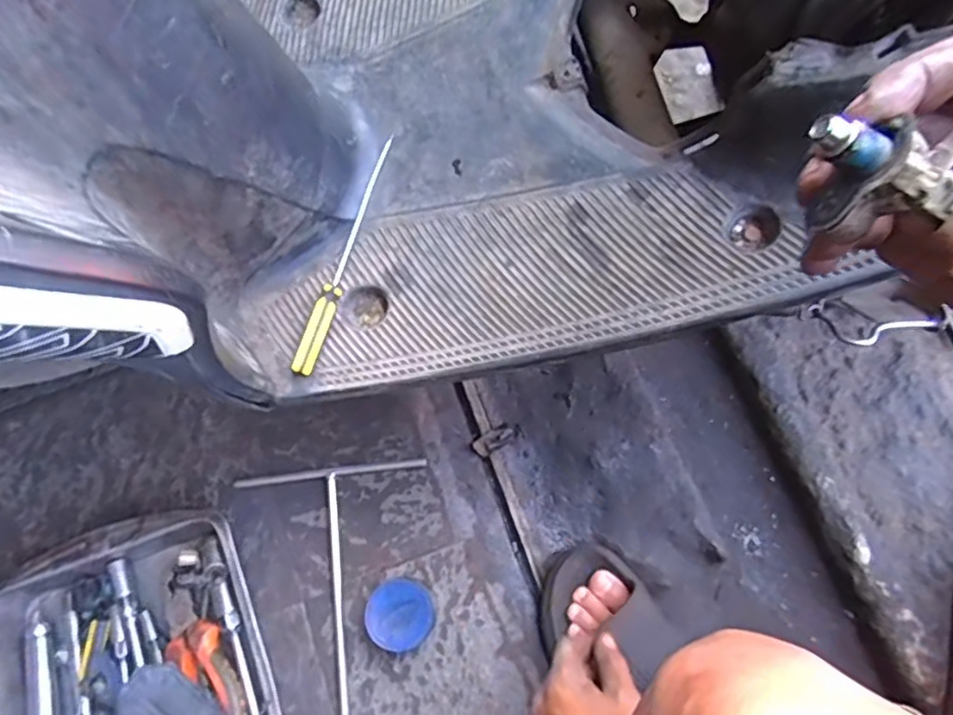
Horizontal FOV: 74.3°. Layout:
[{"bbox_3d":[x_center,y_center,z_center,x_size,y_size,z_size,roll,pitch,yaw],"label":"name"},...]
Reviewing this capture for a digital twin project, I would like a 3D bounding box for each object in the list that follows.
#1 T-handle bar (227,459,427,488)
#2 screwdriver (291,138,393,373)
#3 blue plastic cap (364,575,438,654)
[{"bbox_3d":[-0.149,0.116,0.641,0.192,0.006,0.010,-8,75,3],"label":"T-handle bar"},{"bbox_3d":[-0.092,-0.075,0.452,0.013,0.013,0.185,16,77,9],"label":"screwdriver"},{"bbox_3d":[-0.069,0.238,0.583,0.060,0.045,0.056,-1,75,4],"label":"blue plastic cap"}]

